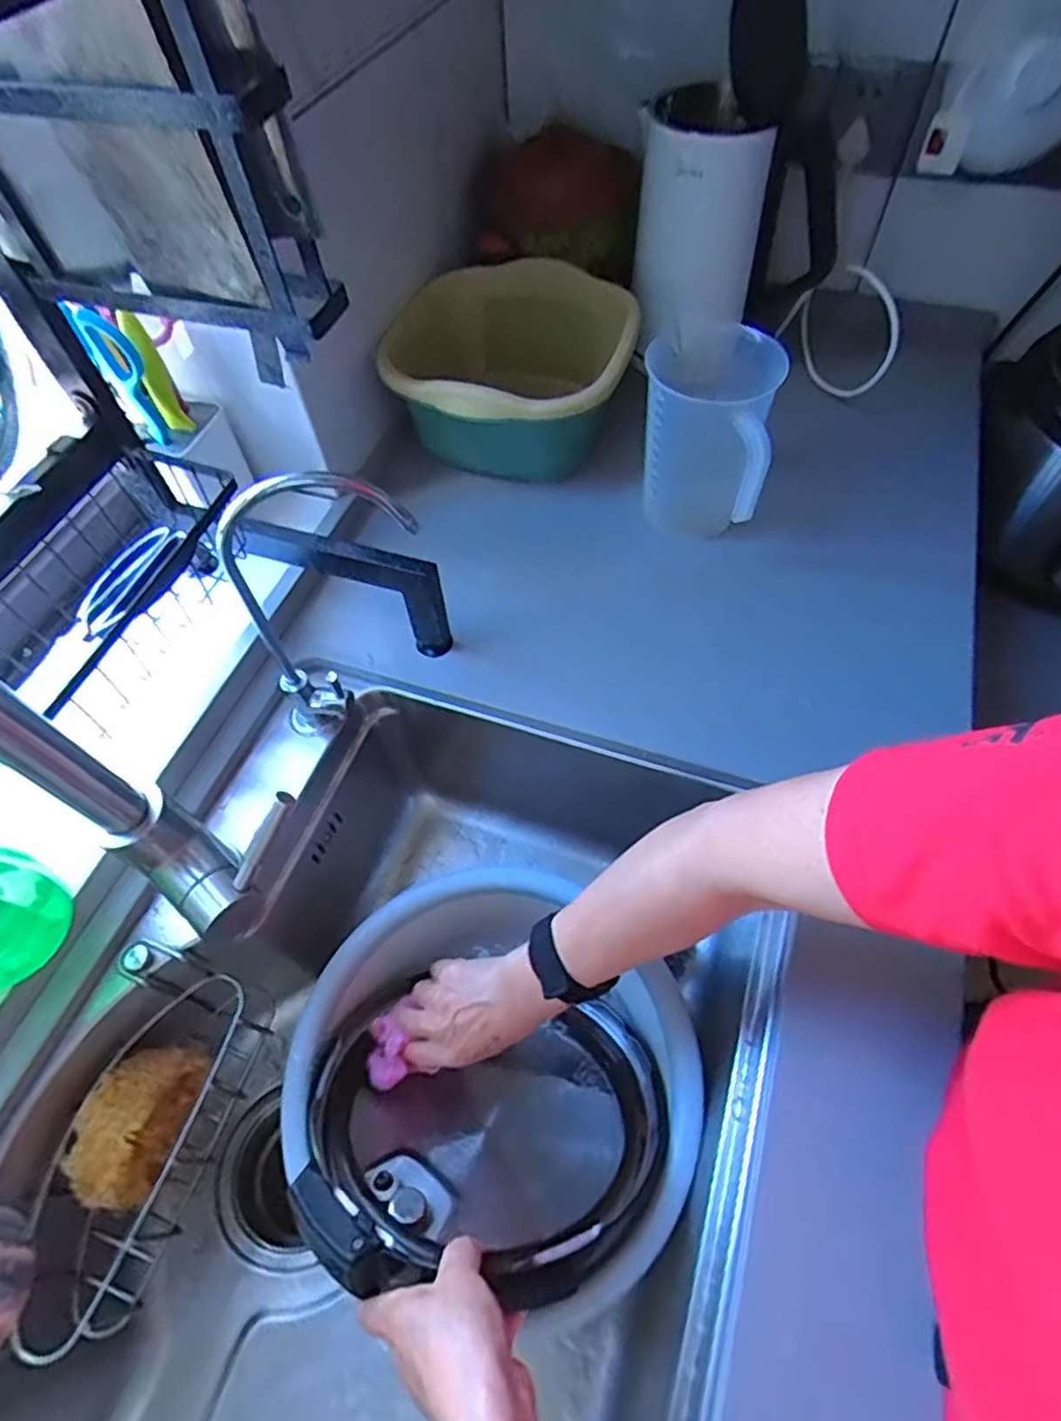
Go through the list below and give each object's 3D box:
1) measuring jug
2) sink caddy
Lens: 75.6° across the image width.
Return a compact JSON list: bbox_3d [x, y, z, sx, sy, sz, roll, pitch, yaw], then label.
[{"bbox_3d":[0.159,-0.247,0.640,0.105,0.157,0.155,9,59,7],"label":"measuring jug"},{"bbox_3d":[-0.291,0.305,0.495,0.079,0.133,0.230,15,60,11],"label":"sink caddy"}]

